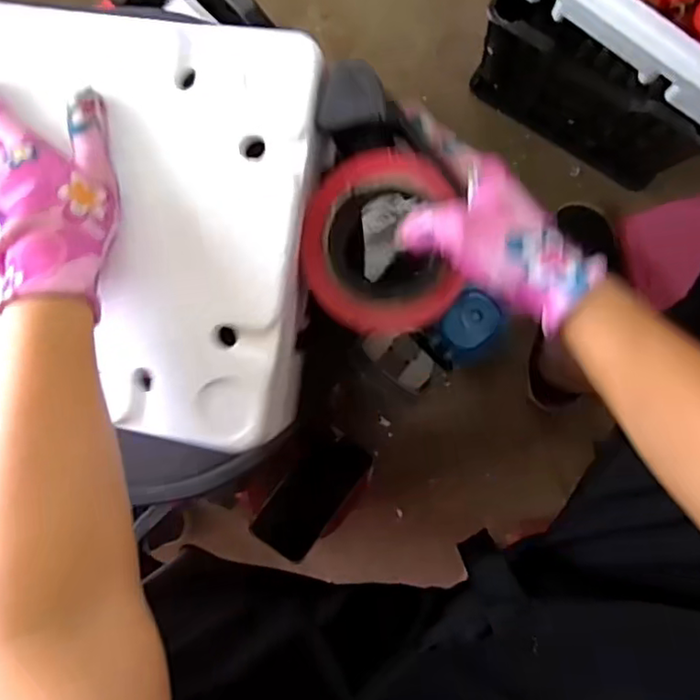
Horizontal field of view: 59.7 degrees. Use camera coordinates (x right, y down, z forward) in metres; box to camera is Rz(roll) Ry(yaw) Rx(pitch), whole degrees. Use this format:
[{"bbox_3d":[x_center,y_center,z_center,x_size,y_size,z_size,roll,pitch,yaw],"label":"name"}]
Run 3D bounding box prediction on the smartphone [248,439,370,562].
[{"bbox_3d":[-0.045,0.177,0.756,0.077,0.016,0.161,42,63,4],"label":"smartphone"}]

